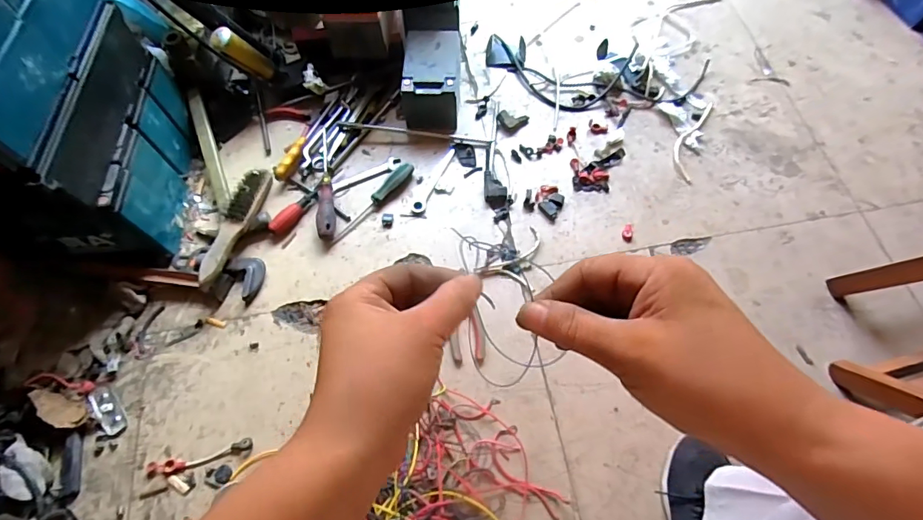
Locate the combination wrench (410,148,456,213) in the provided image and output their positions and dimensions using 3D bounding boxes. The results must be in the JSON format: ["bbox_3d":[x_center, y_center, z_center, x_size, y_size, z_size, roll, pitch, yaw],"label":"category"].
[{"bbox_3d":[-0.052,-0.146,0.855,0.026,0.010,0.143,22,68,12],"label":"combination wrench"}]

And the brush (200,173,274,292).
[{"bbox_3d":[-0.376,-0.060,0.791,0.047,0.040,0.246,29,52,-27],"label":"brush"}]

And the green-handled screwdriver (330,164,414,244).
[{"bbox_3d":[-0.159,-0.103,0.830,0.024,0.029,0.191,41,73,18],"label":"green-handled screwdriver"}]

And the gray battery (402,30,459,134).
[{"bbox_3d":[-0.055,-0.344,0.904,0.104,0.095,0.178,2,66,3],"label":"gray battery"}]

